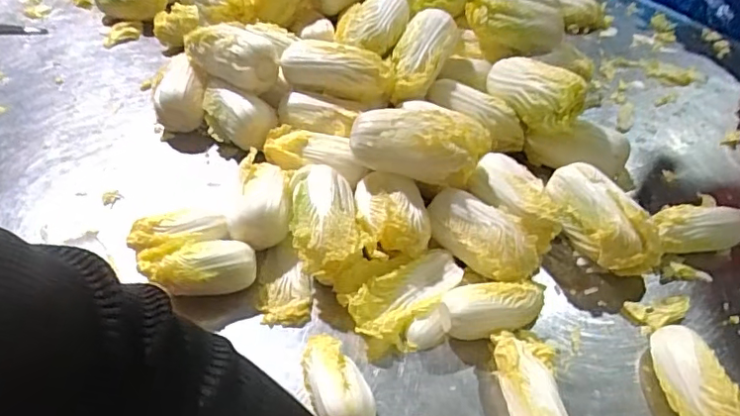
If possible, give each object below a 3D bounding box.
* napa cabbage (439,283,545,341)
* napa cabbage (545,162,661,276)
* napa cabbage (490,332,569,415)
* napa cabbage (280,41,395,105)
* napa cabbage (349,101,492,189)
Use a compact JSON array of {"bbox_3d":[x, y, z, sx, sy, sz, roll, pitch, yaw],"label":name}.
[{"bbox_3d":[0.122,0.099,0.556,0.111,0.045,0.050,-10,46,-10],"label":"napa cabbage"},{"bbox_3d":[0.245,0.018,0.622,0.079,0.071,0.143,-26,50,-24],"label":"napa cabbage"},{"bbox_3d":[0.141,0.160,0.497,0.058,0.048,0.126,3,45,2],"label":"napa cabbage"},{"bbox_3d":[-0.045,-0.187,0.755,0.150,0.056,0.057,9,45,9],"label":"napa cabbage"},{"bbox_3d":[0.052,-0.071,0.627,0.145,0.065,0.068,6,45,6],"label":"napa cabbage"}]

